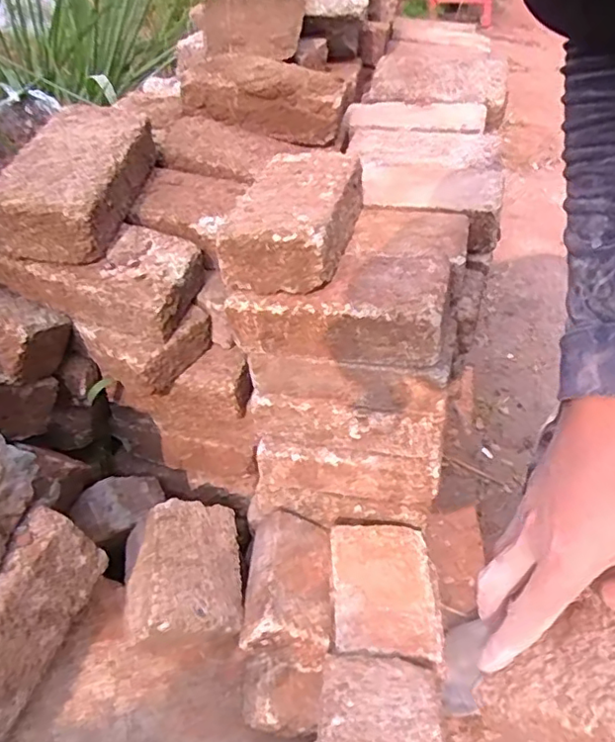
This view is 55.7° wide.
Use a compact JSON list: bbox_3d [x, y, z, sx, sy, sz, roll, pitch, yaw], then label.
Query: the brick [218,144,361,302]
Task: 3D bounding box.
[{"bbox_3d":[-0.009,-0.168,0.599,0.107,0.066,0.205,12,49,9],"label":"brick"}]

